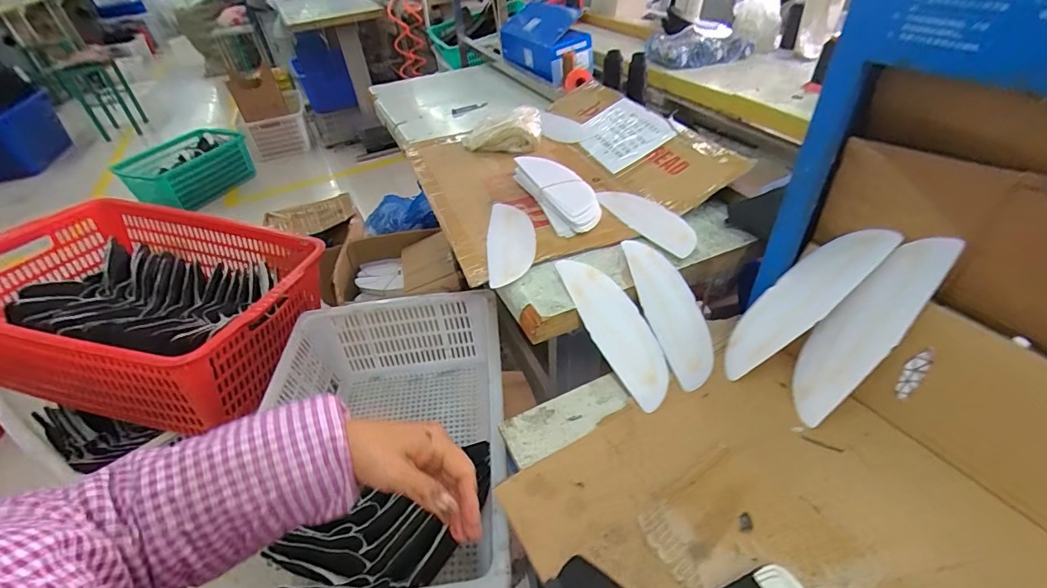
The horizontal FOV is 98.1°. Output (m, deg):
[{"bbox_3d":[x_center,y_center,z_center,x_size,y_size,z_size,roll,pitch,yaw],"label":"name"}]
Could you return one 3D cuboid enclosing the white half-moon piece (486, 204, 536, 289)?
[{"bbox_3d":[-0.020,-0.082,0.687,0.070,0.009,0.206,-6,42,2],"label":"white half-moon piece"}]

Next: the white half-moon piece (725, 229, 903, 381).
[{"bbox_3d":[0.311,0.007,0.520,0.213,0.019,0.071,-48,41,18],"label":"white half-moon piece"}]

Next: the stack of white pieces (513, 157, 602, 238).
[{"bbox_3d":[0.055,-0.175,0.761,0.086,0.034,0.235,-19,44,-13],"label":"stack of white pieces"}]

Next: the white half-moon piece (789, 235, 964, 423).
[{"bbox_3d":[0.352,0.035,0.478,0.013,0.215,0.075,23,19,-21],"label":"white half-moon piece"}]

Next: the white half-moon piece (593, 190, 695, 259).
[{"bbox_3d":[0.189,-0.118,0.705,0.058,0.013,0.196,-43,53,-8],"label":"white half-moon piece"}]

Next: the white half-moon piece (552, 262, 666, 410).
[{"bbox_3d":[0.119,0.037,0.569,0.077,0.019,0.211,-22,68,-16],"label":"white half-moon piece"}]

